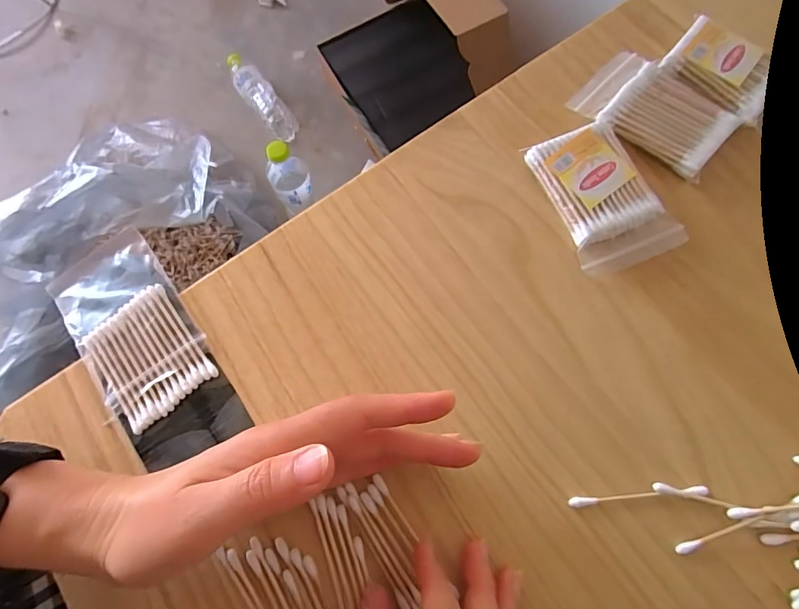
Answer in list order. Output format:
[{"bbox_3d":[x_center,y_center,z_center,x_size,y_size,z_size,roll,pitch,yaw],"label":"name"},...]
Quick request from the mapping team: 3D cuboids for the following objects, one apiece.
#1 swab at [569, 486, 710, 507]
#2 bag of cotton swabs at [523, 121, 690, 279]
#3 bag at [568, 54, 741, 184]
[{"bbox_3d":[0.125,0.100,0.240,0.072,0.004,0.005,-6,73,1],"label":"swab"},{"bbox_3d":[0.126,-0.067,0.287,0.061,0.017,0.090,-20,73,-4],"label":"bag of cotton swabs"},{"bbox_3d":[0.166,-0.125,0.303,0.091,0.015,0.060,43,79,13],"label":"bag"}]

